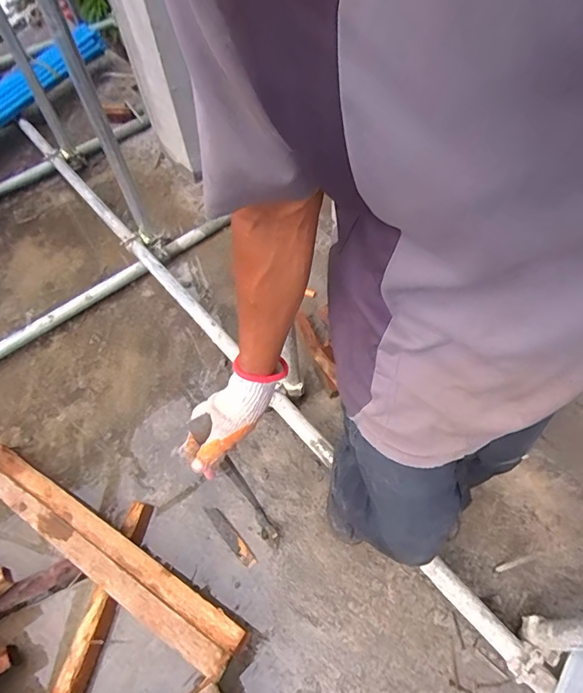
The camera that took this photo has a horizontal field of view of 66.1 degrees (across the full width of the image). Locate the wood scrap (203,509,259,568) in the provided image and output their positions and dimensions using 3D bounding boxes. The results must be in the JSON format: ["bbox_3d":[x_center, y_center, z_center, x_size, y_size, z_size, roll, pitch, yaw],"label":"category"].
[{"bbox_3d":[-0.160,0.485,1.156,0.035,0.025,0.191,-37,62,-19],"label":"wood scrap"}]

